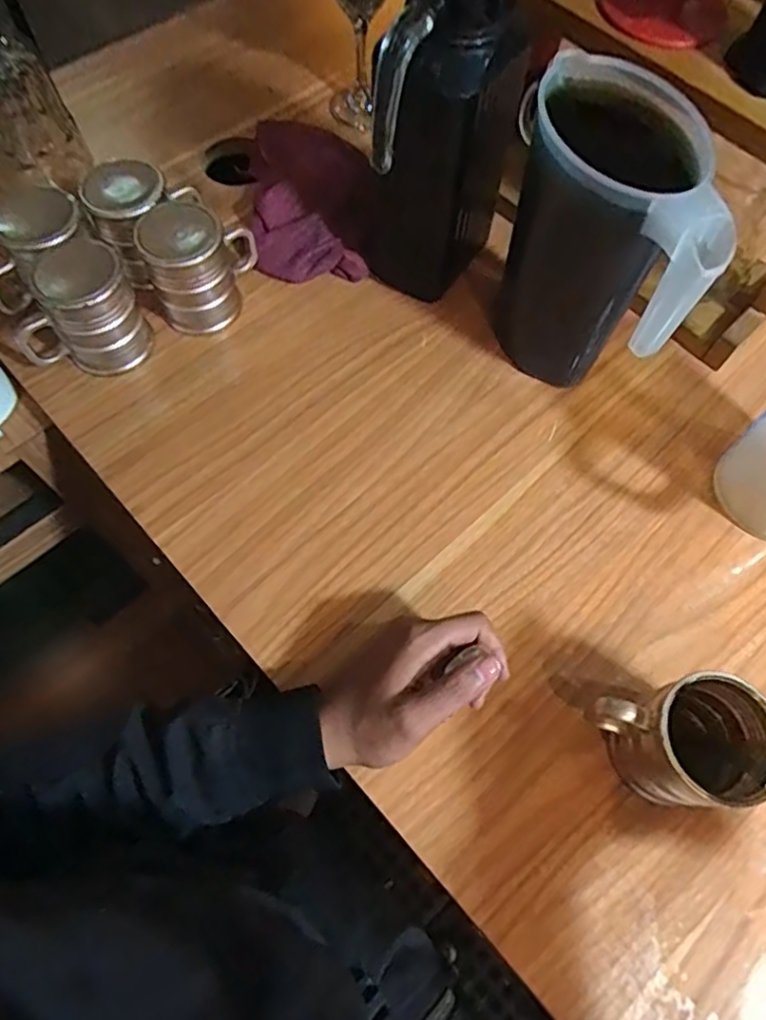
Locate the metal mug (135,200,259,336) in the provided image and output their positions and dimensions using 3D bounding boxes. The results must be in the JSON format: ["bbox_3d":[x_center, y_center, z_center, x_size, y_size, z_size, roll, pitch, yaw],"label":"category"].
[{"bbox_3d":[-0.158,-0.217,0.560,0.092,0.097,0.069,-13,65,-8],"label":"metal mug"}]

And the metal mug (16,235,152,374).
[{"bbox_3d":[-0.263,-0.169,0.532,0.104,0.095,0.081,-31,69,-16],"label":"metal mug"}]

